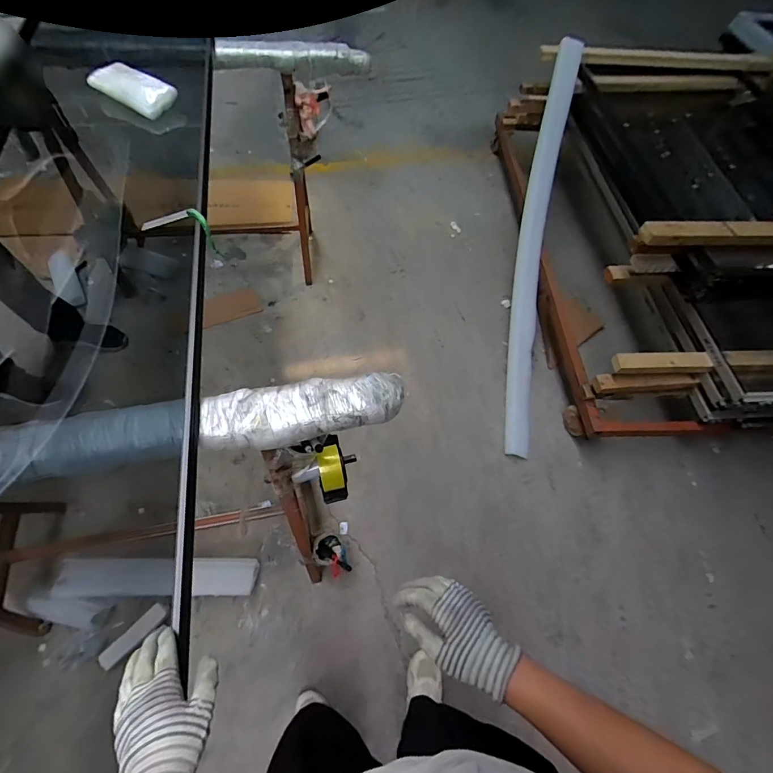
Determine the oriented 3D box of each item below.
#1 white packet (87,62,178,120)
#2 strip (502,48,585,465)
[{"bbox_3d":[-0.604,-0.709,0.966,0.189,0.043,0.102,28,63,10],"label":"white packet"},{"bbox_3d":[0.608,-0.528,1.622,0.114,0.194,1.601,8,89,0],"label":"strip"}]

